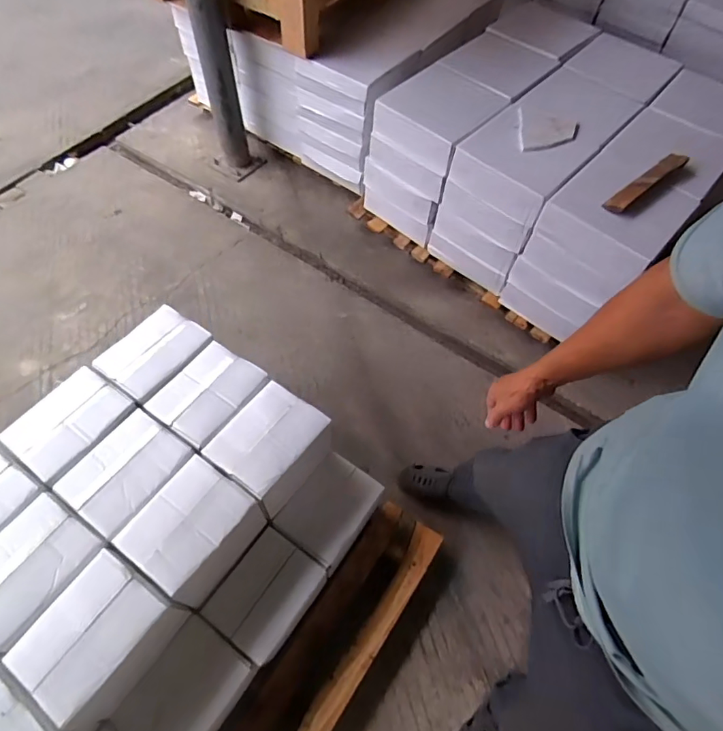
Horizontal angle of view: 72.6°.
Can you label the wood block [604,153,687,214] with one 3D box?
[{"bbox_3d":[0.828,-0.534,1.413,0.361,0.021,0.051,-36,67,-21],"label":"wood block"}]

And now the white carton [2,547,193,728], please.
[{"bbox_3d":[-0.471,0.504,0.915,0.164,0.195,0.230,33,63,16],"label":"white carton"}]

